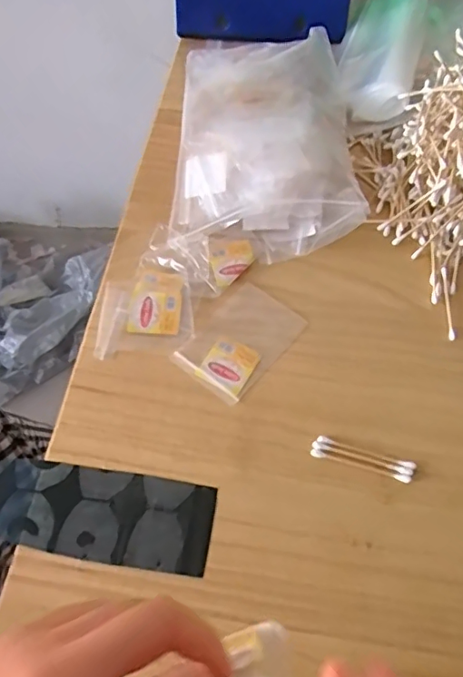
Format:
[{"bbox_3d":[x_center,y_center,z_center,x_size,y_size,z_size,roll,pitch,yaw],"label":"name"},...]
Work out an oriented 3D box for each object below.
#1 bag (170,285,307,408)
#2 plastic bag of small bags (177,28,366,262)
[{"bbox_3d":[0.008,0.001,0.435,0.066,0.005,0.099,37,67,18],"label":"bag"},{"bbox_3d":[0.033,-0.206,0.524,0.167,0.052,0.277,1,61,1],"label":"plastic bag of small bags"}]

